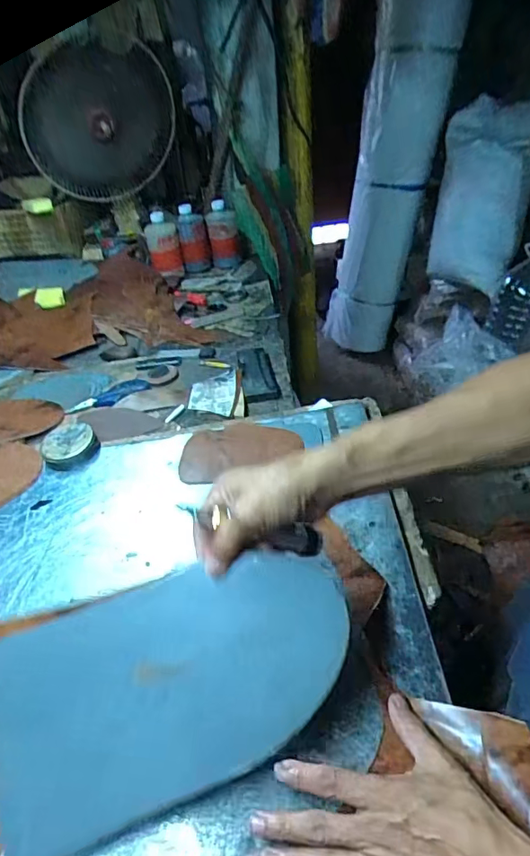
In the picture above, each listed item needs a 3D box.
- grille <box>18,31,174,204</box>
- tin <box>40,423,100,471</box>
[{"bbox_3d":[-0.378,-0.700,1.172,0.335,0.371,0.098,-25,75,-12],"label":"grille"},{"bbox_3d":[-0.280,0.025,0.731,0.076,0.033,0.078,-4,39,3],"label":"tin"}]

